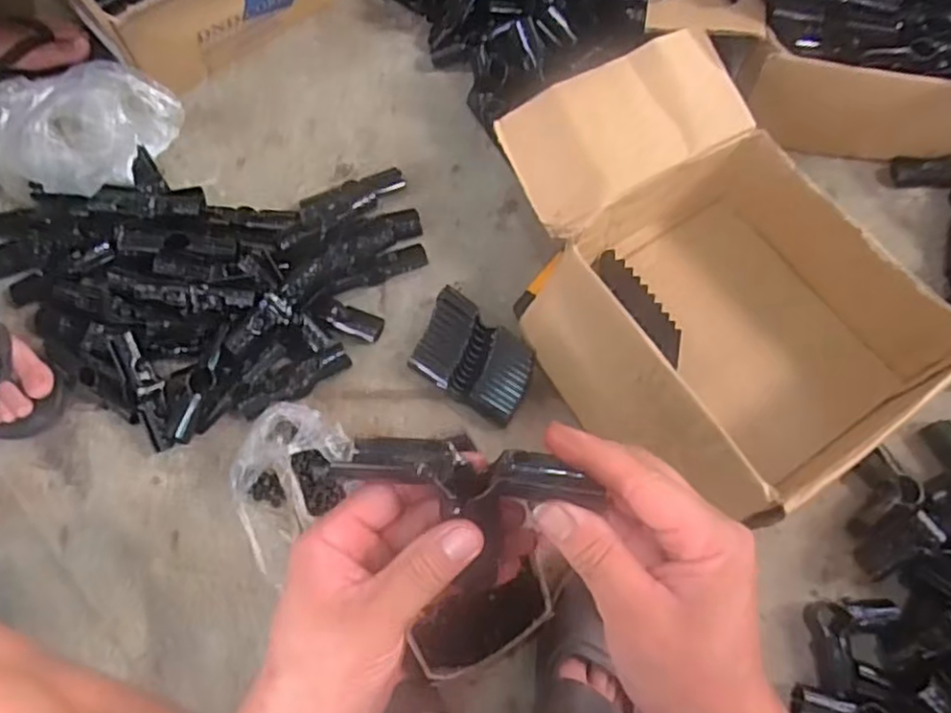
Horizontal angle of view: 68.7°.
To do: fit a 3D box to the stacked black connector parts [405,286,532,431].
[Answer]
[{"bbox_3d":[-0.003,0.001,0.776,0.143,0.033,0.097,36,73,13],"label":"stacked black connector parts"}]

